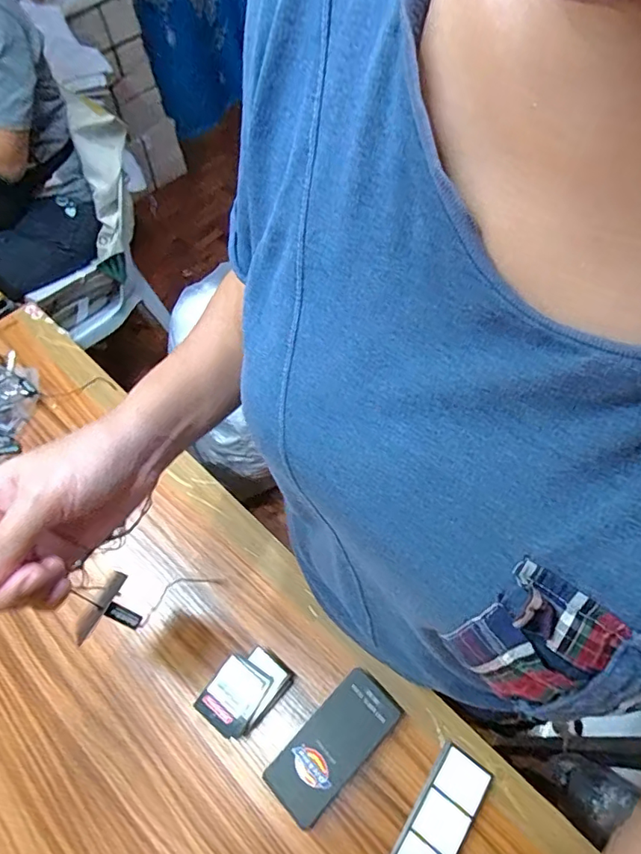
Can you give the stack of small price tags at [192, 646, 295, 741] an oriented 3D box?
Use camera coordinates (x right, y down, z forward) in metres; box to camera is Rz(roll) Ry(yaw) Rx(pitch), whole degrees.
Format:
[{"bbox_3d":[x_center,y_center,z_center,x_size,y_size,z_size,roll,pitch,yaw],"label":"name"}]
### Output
[{"bbox_3d":[-0.065,0.225,0.425,0.050,0.031,0.068,33,66,21],"label":"stack of small price tags"}]

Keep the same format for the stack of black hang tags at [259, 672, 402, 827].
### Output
[{"bbox_3d":[0.011,0.257,0.405,0.110,0.024,0.052,-41,65,-20],"label":"stack of black hang tags"}]

